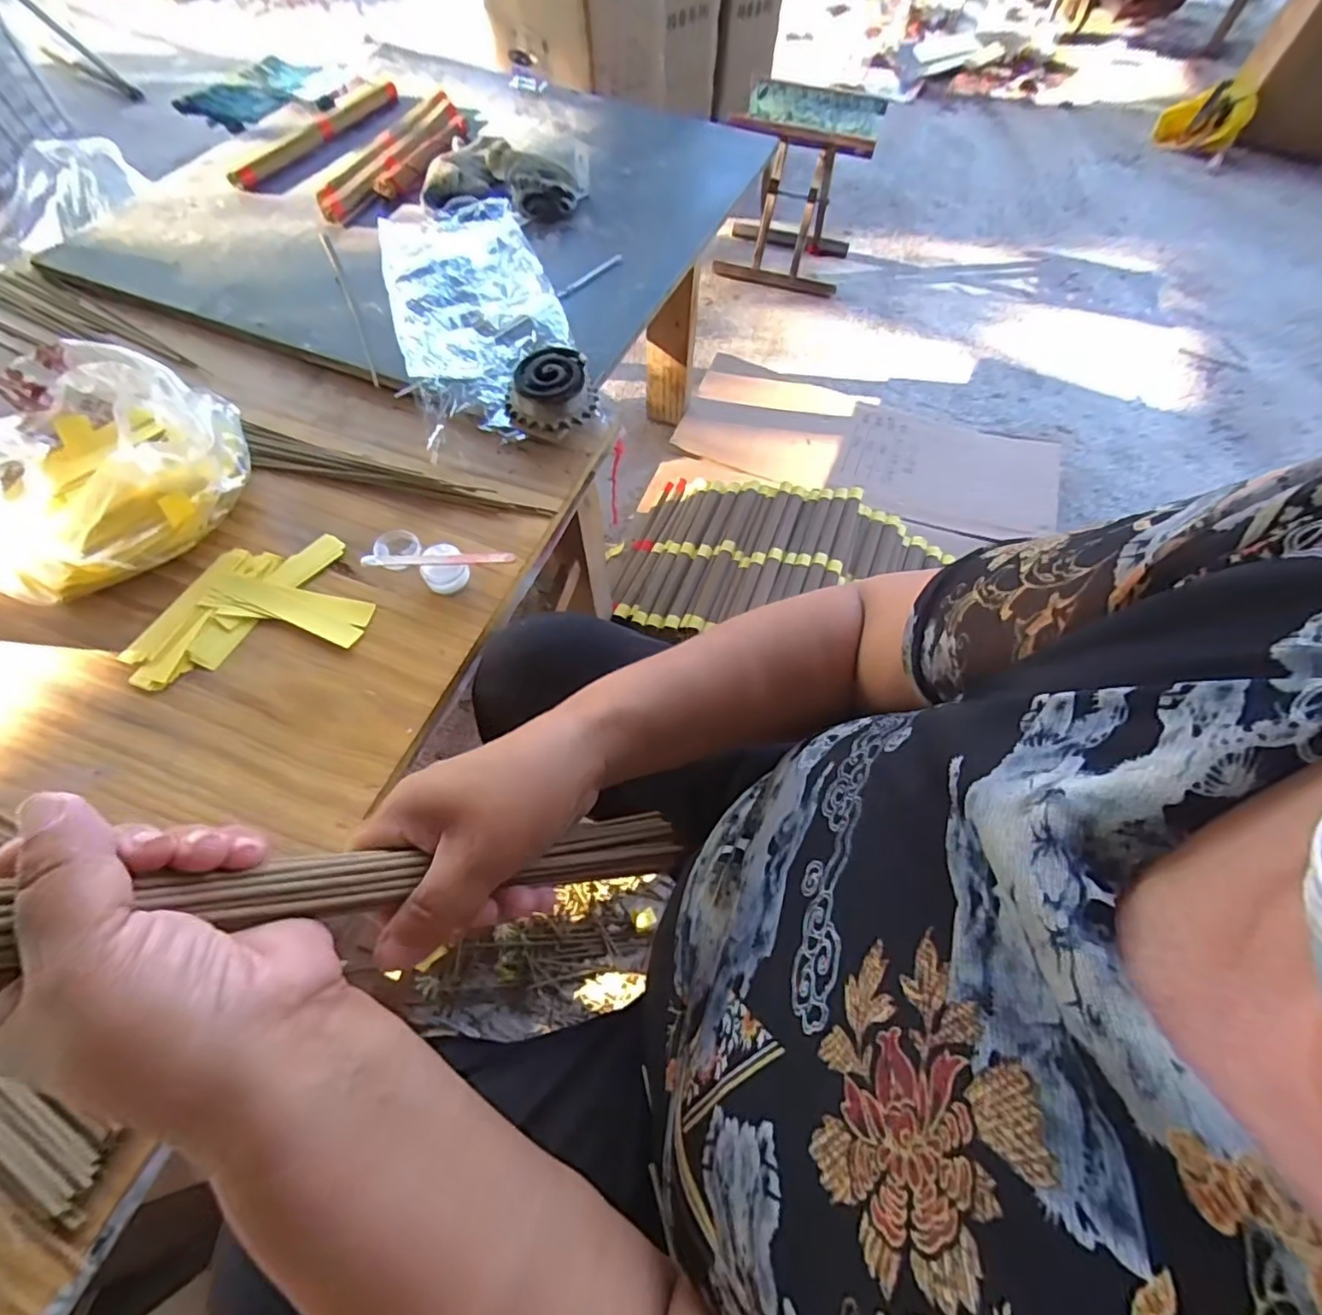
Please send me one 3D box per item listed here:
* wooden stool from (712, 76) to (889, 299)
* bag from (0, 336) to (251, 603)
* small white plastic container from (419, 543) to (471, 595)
[{"bbox_3d":[0.323,-1.118,1.402,0.301,0.307,0.313,17,63,7],"label":"wooden stool"},{"bbox_3d":[-0.485,-0.167,0.498,0.229,0.082,0.229,42,68,18],"label":"bag"},{"bbox_3d":[-0.183,-0.076,0.496,0.036,0.027,0.032,-19,64,-12],"label":"small white plastic container"}]

